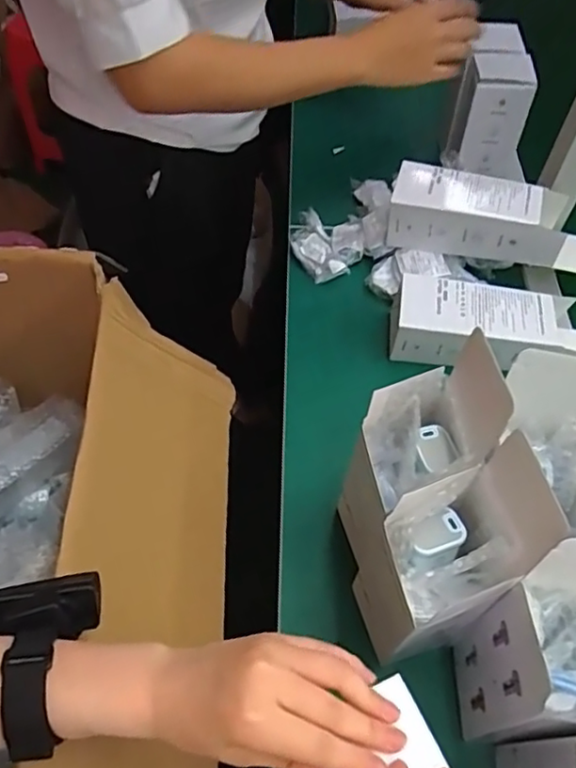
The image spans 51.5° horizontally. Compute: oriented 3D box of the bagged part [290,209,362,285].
[{"bbox_3d":[0.052,-0.177,0.758,0.091,0.027,0.101,-2,56,-2],"label":"bagged part"}]

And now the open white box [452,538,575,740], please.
[{"bbox_3d":[0.177,0.179,0.383,0.088,0.212,0.083,2,56,0],"label":"open white box"}]

